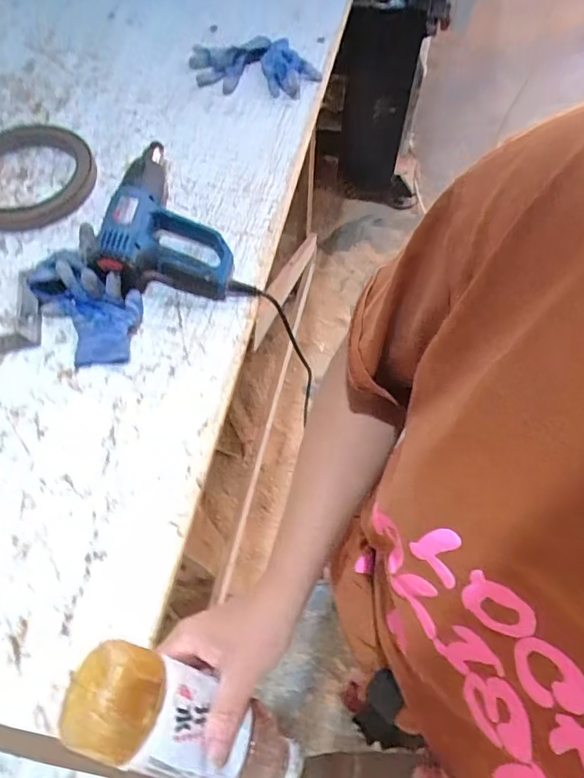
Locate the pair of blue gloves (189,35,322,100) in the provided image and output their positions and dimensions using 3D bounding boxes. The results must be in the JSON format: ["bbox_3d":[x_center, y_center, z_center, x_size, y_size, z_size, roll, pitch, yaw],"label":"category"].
[{"bbox_3d":[-0.067,-0.519,0.802,0.227,0.044,0.082,8,64,7],"label":"pair of blue gloves"}]

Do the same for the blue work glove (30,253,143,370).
[{"bbox_3d":[-0.267,-0.113,0.669,0.116,0.054,0.174,-33,67,-13],"label":"blue work glove"}]

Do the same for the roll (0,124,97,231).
[{"bbox_3d":[-0.421,-0.336,0.786,0.228,0.028,0.206,26,68,14],"label":"roll"}]

